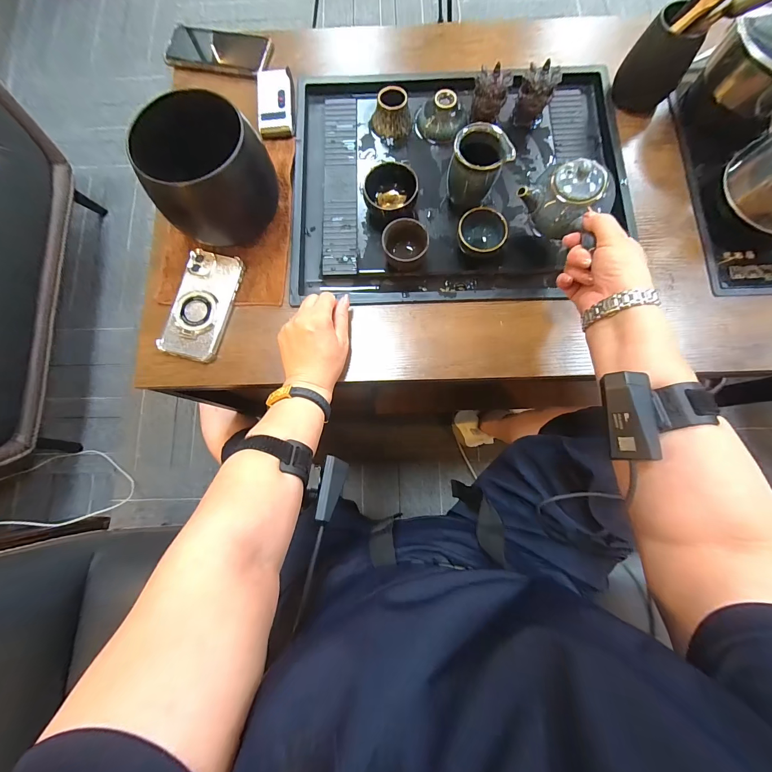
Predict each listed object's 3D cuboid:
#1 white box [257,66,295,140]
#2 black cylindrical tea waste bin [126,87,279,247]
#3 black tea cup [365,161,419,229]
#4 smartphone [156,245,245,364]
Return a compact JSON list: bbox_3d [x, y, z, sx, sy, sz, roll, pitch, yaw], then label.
[{"bbox_3d":[-0.165,-0.426,0.495,0.049,0.024,0.106,-4,79,0],"label":"white box"},{"bbox_3d":[-0.218,-0.261,0.412,0.140,0.123,0.117,-39,81,-6],"label":"black cylindrical tea waste bin"},{"bbox_3d":[0.007,-0.265,0.458,0.070,0.046,0.065,0,79,1],"label":"black tea cup"},{"bbox_3d":[-0.245,-0.109,0.436,0.069,0.020,0.147,13,80,4],"label":"smartphone"}]

